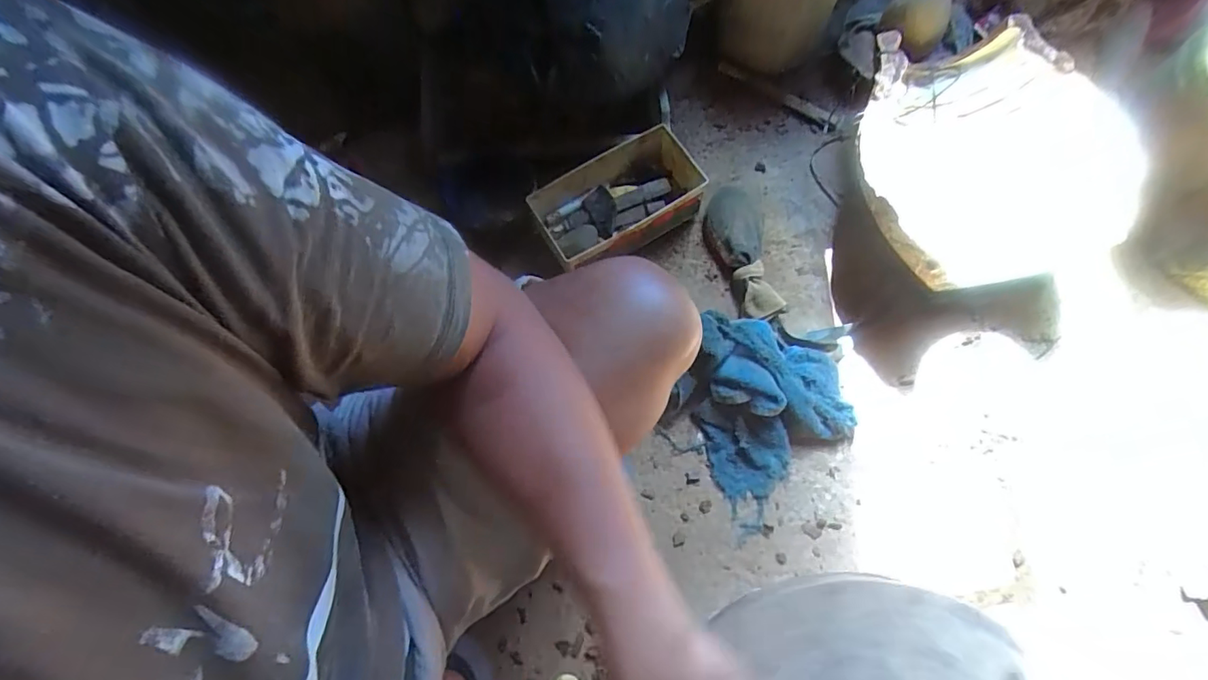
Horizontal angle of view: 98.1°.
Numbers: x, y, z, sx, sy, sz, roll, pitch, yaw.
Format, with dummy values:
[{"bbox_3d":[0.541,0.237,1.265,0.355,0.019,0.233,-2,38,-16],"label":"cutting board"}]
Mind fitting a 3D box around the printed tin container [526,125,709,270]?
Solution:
[{"bbox_3d":[0.026,-0.208,0.800,0.240,0.102,0.133,-30,76,-6],"label":"printed tin container"}]

